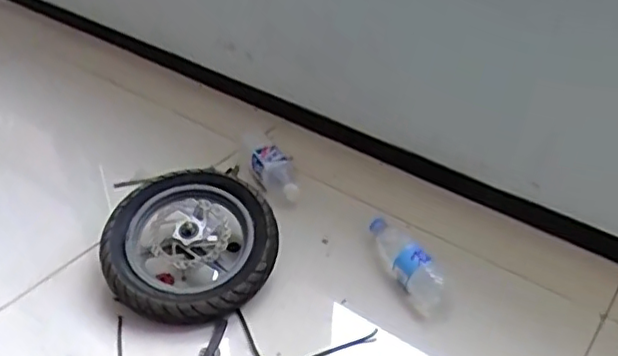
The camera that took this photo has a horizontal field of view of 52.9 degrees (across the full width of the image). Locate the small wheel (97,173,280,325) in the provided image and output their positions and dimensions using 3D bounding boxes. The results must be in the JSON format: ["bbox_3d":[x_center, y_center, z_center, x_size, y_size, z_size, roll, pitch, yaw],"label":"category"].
[{"bbox_3d":[-0.201,0.112,1.039,0.272,0.056,0.262,0,62,0],"label":"small wheel"}]

